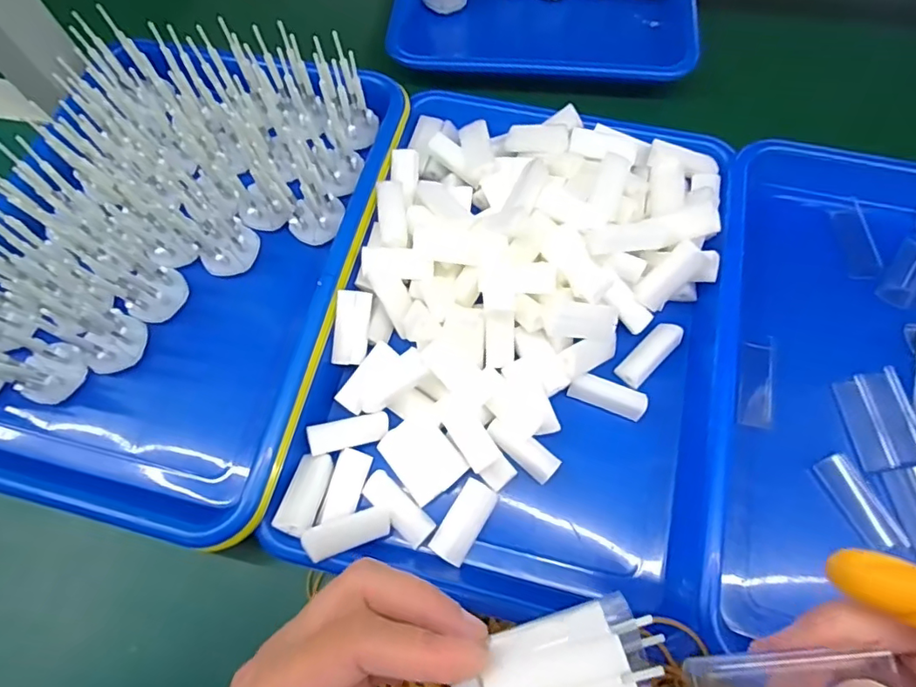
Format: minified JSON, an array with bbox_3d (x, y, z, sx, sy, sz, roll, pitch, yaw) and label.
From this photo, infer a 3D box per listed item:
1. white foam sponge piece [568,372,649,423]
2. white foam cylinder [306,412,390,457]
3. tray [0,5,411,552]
[{"bbox_3d":[0.091,0.032,0.331,0.044,0.015,0.015,20,70,11],"label":"white foam sponge piece"},{"bbox_3d":[-0.063,0.052,0.318,0.046,0.011,0.017,-17,68,-5],"label":"white foam cylinder"},{"bbox_3d":[-0.187,-0.063,0.354,0.242,0.080,0.333,12,68,7],"label":"tray"}]

